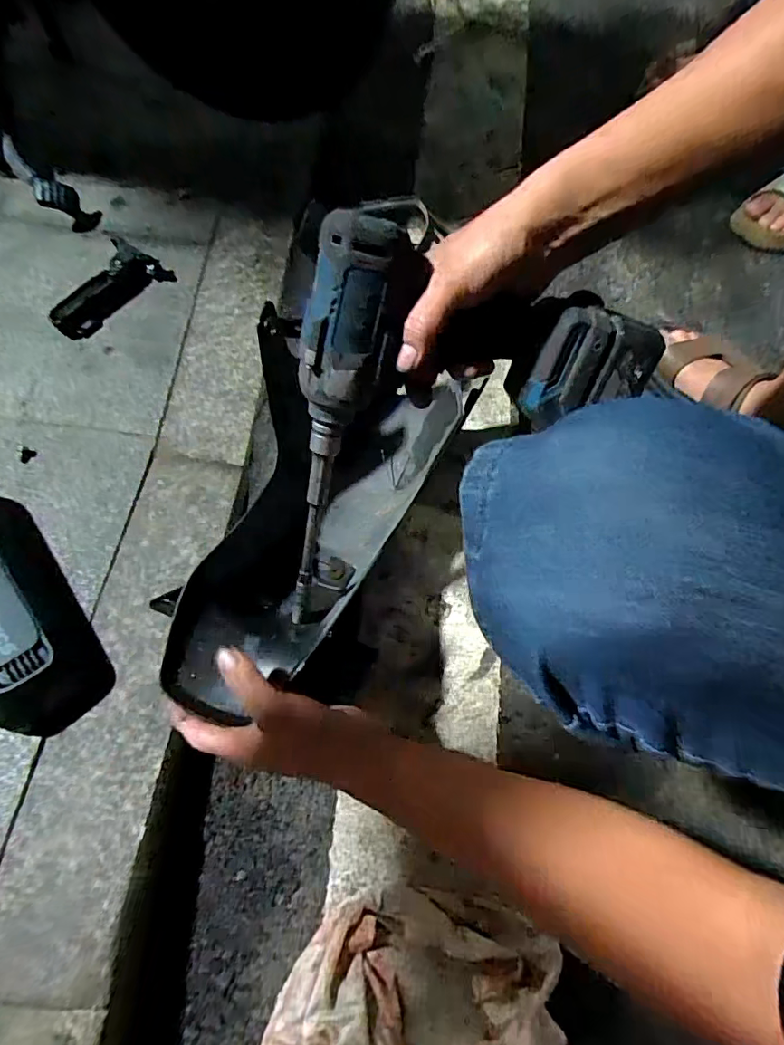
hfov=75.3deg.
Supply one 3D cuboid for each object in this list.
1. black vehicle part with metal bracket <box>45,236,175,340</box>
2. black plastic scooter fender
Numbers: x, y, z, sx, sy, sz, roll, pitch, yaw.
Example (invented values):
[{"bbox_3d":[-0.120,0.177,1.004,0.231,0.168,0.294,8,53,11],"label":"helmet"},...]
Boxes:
[{"bbox_3d":[-0.367,-0.303,0.654,0.061,0.035,0.159,43,75,12],"label":"black vehicle part with metal bracket"},{"bbox_3d":[-0.073,0.005,0.494,0.171,0.167,0.350,14,73,3],"label":"black plastic scooter fender"}]

